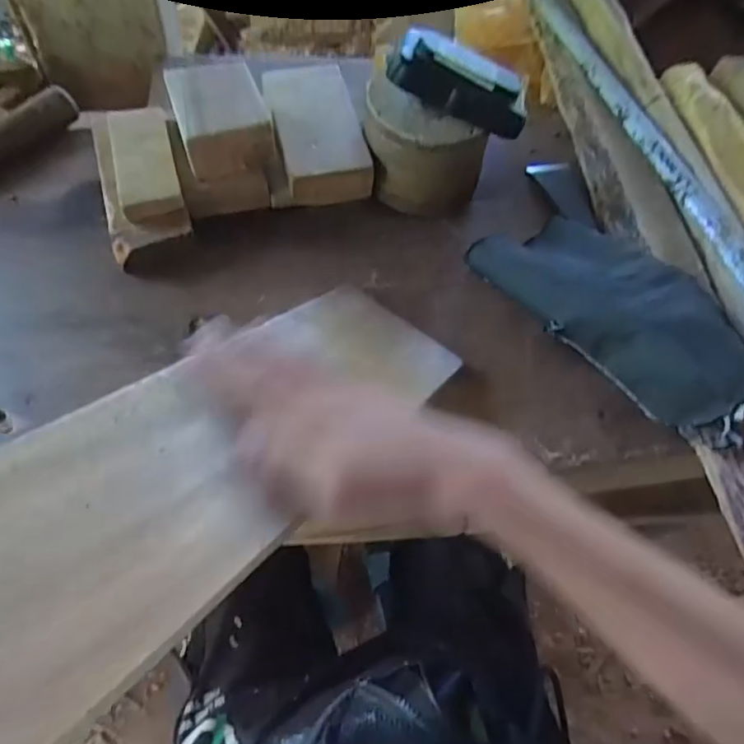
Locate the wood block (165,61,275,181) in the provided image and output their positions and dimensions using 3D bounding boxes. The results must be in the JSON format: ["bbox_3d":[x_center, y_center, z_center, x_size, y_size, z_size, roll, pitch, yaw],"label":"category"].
[{"bbox_3d":[-0.115,-0.190,0.418,0.066,0.041,0.079,-17,67,-15],"label":"wood block"}]

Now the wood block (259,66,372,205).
[{"bbox_3d":[-0.046,-0.202,0.463,0.066,0.028,0.144,-10,66,-12],"label":"wood block"}]

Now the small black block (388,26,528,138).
[{"bbox_3d":[0.066,-0.212,0.413,0.104,0.035,0.035,22,62,-10],"label":"small black block"}]

